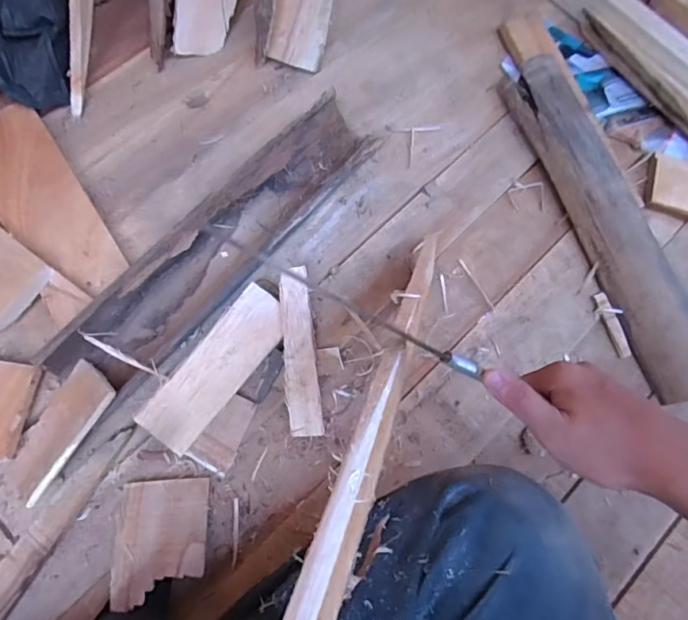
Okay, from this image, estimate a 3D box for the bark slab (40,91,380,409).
[{"bbox_3d":[-0.124,-0.070,0.547,0.090,0.057,0.420,39,75,10],"label":"bark slab"}]

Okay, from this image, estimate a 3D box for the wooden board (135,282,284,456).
[{"bbox_3d":[-0.126,0.057,0.507,0.061,0.007,0.175,41,71,-12],"label":"wooden board"}]

